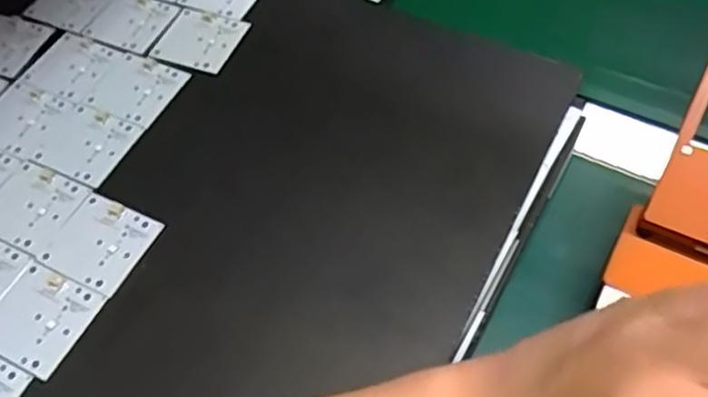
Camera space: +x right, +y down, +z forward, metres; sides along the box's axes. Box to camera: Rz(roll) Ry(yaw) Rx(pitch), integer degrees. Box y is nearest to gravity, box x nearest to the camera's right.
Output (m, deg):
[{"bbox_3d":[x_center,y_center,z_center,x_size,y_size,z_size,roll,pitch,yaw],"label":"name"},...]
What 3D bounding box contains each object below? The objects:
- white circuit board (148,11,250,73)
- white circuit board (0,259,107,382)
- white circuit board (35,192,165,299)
[{"bbox_3d":[-0.095,-0.097,0.400,0.048,0.004,0.045,14,59,13],"label":"white circuit board"},{"bbox_3d":[-0.146,0.054,0.302,0.045,0.004,0.044,21,61,17],"label":"white circuit board"},{"bbox_3d":[-0.125,0.020,0.323,0.046,0.005,0.043,23,61,18],"label":"white circuit board"}]

